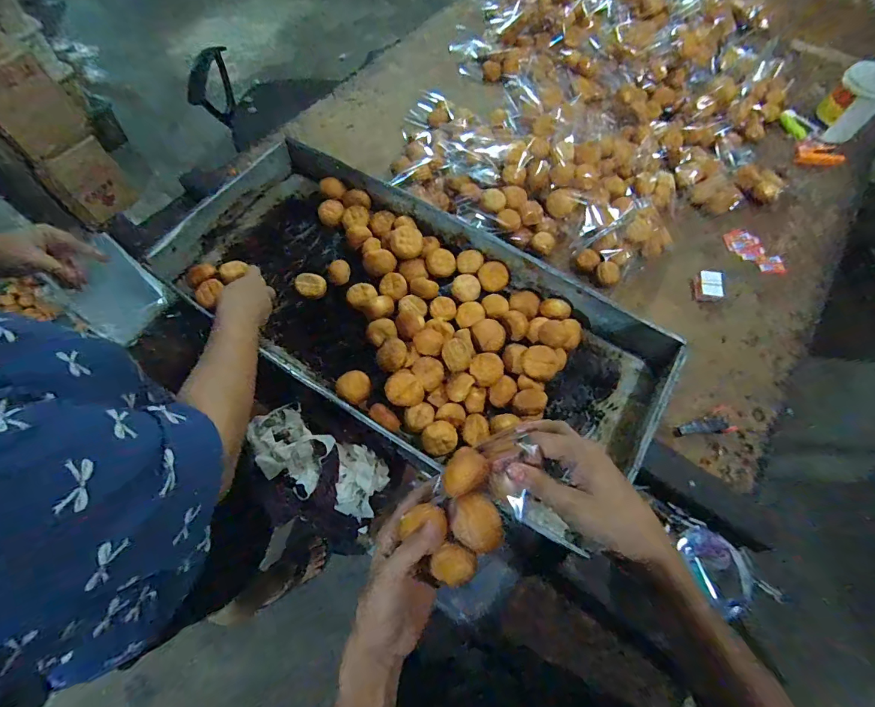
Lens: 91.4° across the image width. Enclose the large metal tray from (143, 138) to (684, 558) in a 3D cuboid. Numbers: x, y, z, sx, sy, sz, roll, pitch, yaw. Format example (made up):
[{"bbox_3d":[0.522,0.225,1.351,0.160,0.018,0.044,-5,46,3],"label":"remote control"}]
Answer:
[{"bbox_3d":[-0.059,-0.071,0.727,0.839,0.112,0.388,32,70,11],"label":"large metal tray"}]

